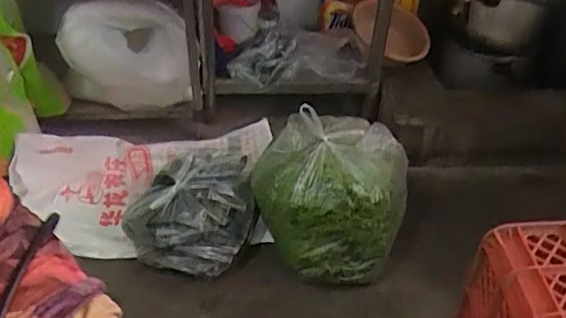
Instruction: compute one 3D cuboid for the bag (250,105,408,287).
[{"bbox_3d":[0.146,0.074,1.468,0.330,0.408,0.346,33,50,31],"label":"bag"}]

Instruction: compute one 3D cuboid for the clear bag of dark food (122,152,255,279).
[{"bbox_3d":[-0.244,0.130,1.517,0.300,0.199,0.306,29,48,28],"label":"clear bag of dark food"}]

